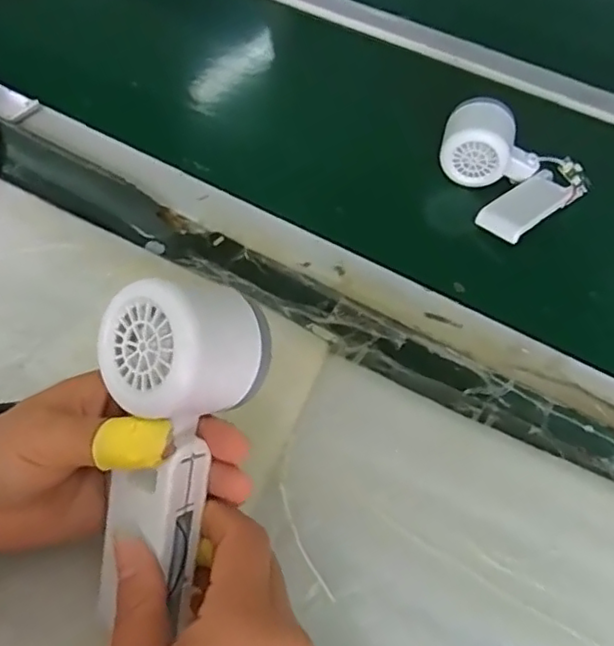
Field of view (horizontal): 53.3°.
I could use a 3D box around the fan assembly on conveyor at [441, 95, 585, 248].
[{"bbox_3d":[0.164,-0.133,0.517,0.095,0.061,0.112,-35,64,-25],"label":"fan assembly on conveyor"}]

